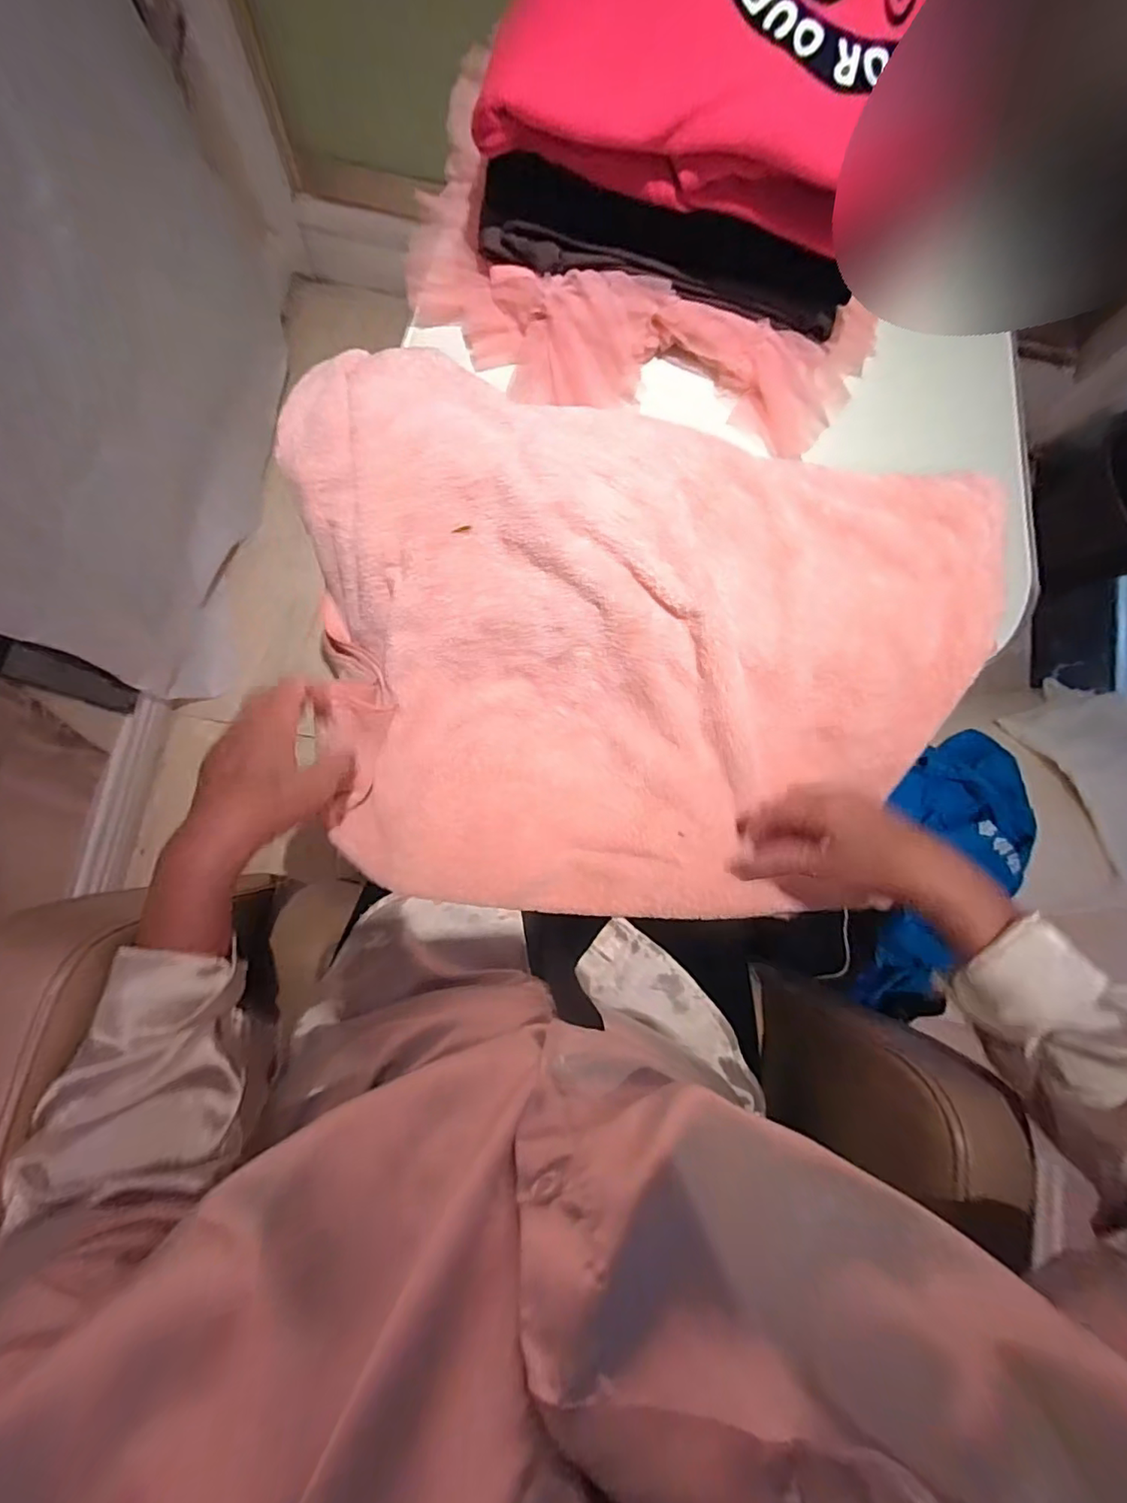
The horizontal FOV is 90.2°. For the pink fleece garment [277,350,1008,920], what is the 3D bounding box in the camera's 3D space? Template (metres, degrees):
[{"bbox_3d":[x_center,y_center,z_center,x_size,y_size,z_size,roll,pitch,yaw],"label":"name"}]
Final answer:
[{"bbox_3d":[0.042,-0.063,0.462,0.553,0.137,0.389,11,81,-4],"label":"pink fleece garment"}]

